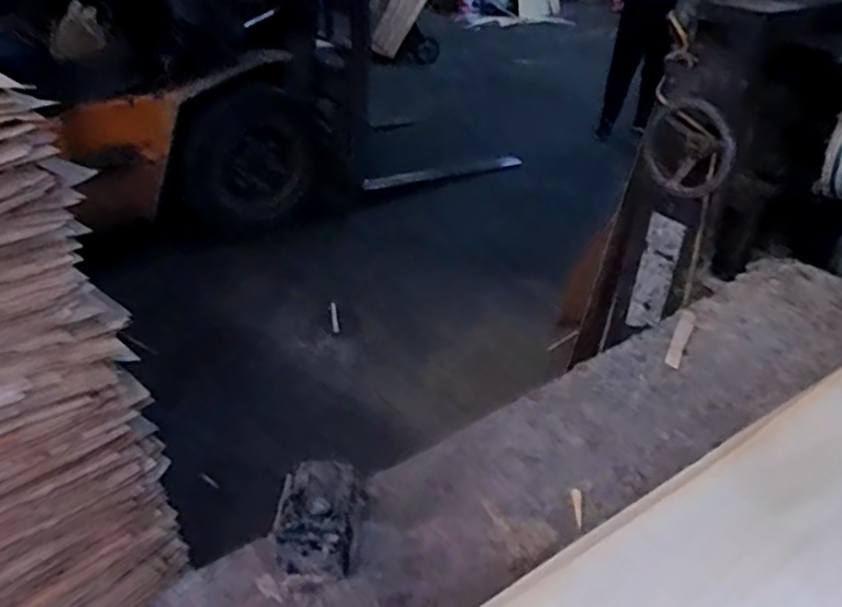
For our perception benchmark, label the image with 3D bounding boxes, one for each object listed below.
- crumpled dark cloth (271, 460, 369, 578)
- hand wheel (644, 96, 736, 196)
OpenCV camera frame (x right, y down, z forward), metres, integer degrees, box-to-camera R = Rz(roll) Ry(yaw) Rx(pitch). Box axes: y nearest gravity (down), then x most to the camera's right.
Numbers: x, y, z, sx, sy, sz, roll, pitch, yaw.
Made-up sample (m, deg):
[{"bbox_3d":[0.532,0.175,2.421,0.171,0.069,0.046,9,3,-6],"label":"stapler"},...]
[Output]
[{"bbox_3d":[-0.106,0.229,0.725,0.085,0.086,0.108,6,31,3],"label":"crumpled dark cloth"},{"bbox_3d":[0.440,-0.255,1.118,0.047,0.171,0.150,-36,68,-22],"label":"hand wheel"}]

